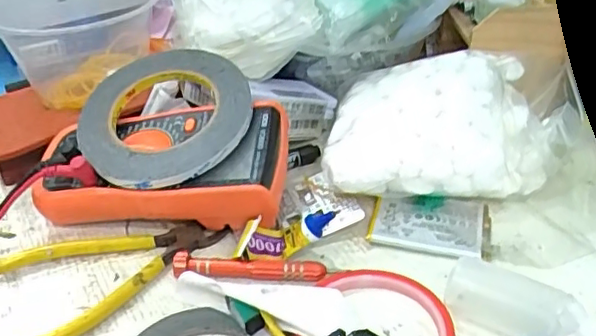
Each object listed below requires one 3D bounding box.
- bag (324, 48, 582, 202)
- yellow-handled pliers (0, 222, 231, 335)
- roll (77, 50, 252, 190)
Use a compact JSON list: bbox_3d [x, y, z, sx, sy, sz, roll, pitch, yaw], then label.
[{"bbox_3d":[0.108,-0.029,0.462,0.172,0.077,0.106,0,35,2],"label":"bag"},{"bbox_3d":[-0.120,0.062,0.407,0.144,0.010,0.086,-21,40,-25],"label":"yellow-handled pliers"},{"bbox_3d":[-0.095,-0.042,0.444,0.125,0.013,0.130,-7,51,9],"label":"roll"}]

